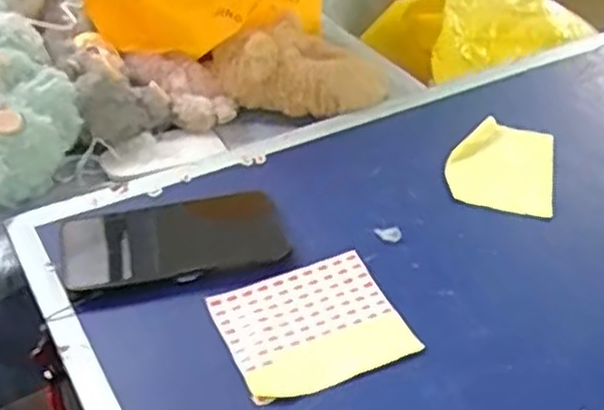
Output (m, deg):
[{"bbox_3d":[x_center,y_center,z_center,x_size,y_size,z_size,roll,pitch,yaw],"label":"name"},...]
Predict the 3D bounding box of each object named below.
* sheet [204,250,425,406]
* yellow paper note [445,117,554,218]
[{"bbox_3d":[0.009,0.085,0.529,0.124,0.011,0.098,-17,53,-23],"label":"sheet"},{"bbox_3d":[0.180,-0.038,0.679,0.091,0.012,0.120,12,42,9],"label":"yellow paper note"}]

